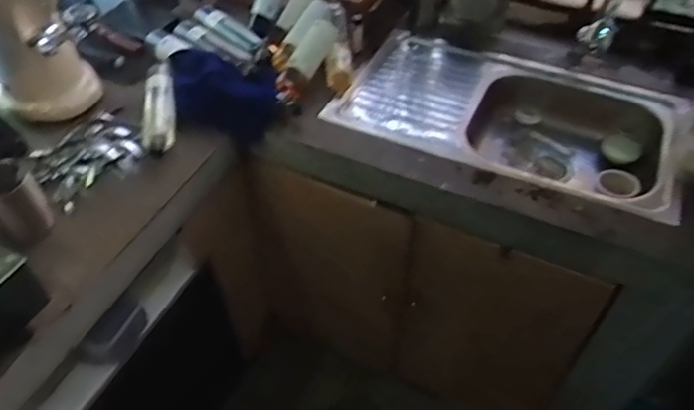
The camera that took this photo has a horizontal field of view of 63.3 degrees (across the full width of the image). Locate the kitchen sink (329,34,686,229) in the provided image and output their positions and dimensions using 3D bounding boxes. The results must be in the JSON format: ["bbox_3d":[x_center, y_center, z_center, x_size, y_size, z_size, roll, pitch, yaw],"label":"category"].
[{"bbox_3d":[0.373,-0.177,1.355,0.751,0.177,0.449,20,50,17],"label":"kitchen sink"}]

